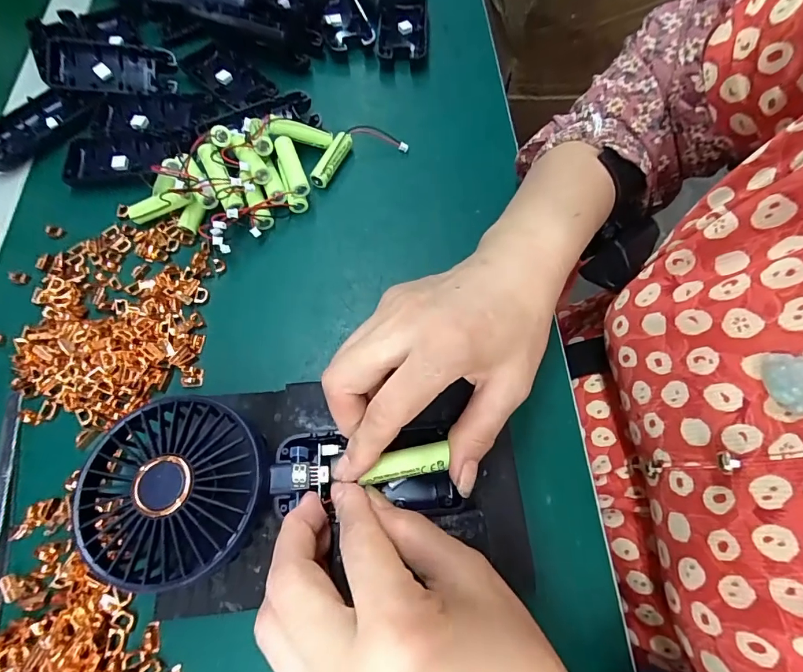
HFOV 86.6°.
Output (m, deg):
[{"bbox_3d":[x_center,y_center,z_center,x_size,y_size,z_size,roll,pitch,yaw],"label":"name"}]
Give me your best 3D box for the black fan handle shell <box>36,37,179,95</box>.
[{"bbox_3d":[-0.245,-0.226,0.356,0.098,0.027,0.046,-3,67,0],"label":"black fan handle shell"}]

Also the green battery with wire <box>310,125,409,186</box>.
[{"bbox_3d":[-0.040,-0.151,0.347,0.083,0.011,0.034,-30,70,-11],"label":"green battery with wire"}]

